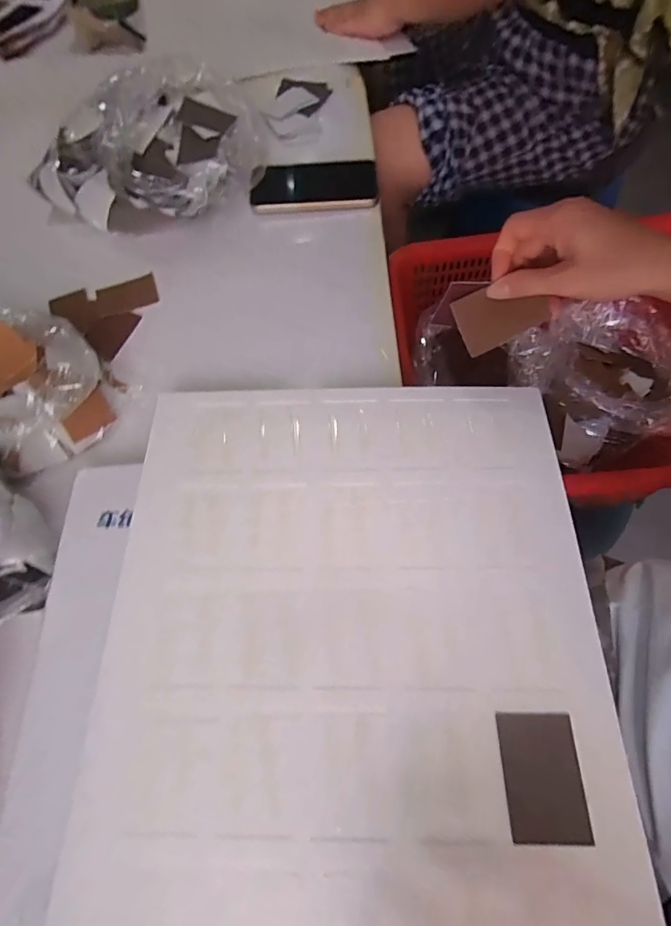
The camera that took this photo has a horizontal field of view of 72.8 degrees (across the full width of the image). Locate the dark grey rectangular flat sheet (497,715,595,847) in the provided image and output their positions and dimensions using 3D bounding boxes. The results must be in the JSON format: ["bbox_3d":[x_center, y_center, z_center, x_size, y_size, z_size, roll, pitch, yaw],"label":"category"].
[{"bbox_3d":[0.130,0.196,0.287,0.046,0.004,0.068,-1,64,2],"label":"dark grey rectangular flat sheet"}]

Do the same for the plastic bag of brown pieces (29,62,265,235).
[{"bbox_3d":[-0.241,-0.379,0.553,0.294,0.082,0.204,2,66,2],"label":"plastic bag of brown pieces"}]

